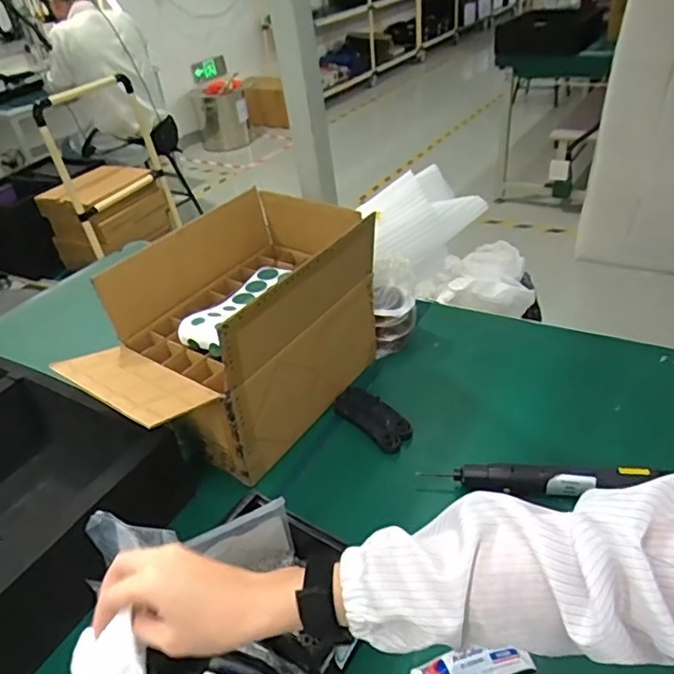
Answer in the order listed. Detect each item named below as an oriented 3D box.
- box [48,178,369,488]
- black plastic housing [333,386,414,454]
[{"bbox_3d":[-0.134,0.004,0.757,0.228,0.239,0.397,19,43,32],"label":"box"},{"bbox_3d":[0.051,0.110,0.789,0.060,0.016,0.128,-30,41,-28],"label":"black plastic housing"}]

